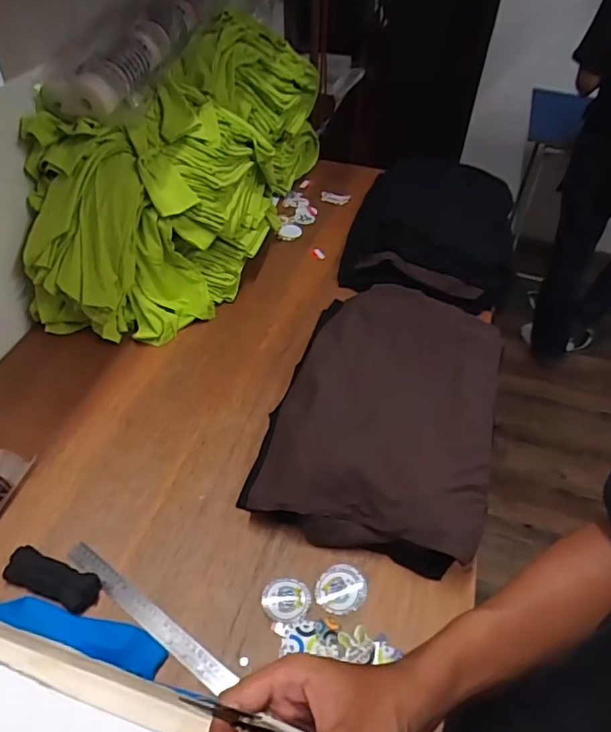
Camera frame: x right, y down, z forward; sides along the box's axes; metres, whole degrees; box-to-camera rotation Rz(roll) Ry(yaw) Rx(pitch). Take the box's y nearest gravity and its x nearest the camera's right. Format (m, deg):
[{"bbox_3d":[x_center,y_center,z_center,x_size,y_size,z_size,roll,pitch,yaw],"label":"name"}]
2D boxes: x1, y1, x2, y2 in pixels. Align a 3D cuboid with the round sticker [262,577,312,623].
[{"bbox_3d":[-0.026,0.316,0.700,0.064,0.006,0.054,6,46,2],"label":"round sticker"}]

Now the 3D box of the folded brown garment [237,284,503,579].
[{"bbox_3d":[0.142,0.061,0.890,0.351,0.093,0.528,15,47,10],"label":"folded brown garment"}]

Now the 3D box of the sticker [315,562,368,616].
[{"bbox_3d":[0.049,0.304,0.712,0.069,0.005,0.065,2,46,-2],"label":"sticker"}]

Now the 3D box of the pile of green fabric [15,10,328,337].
[{"bbox_3d":[-0.248,-0.438,1.126,0.343,0.383,0.770,13,47,9],"label":"pile of green fabric"}]

